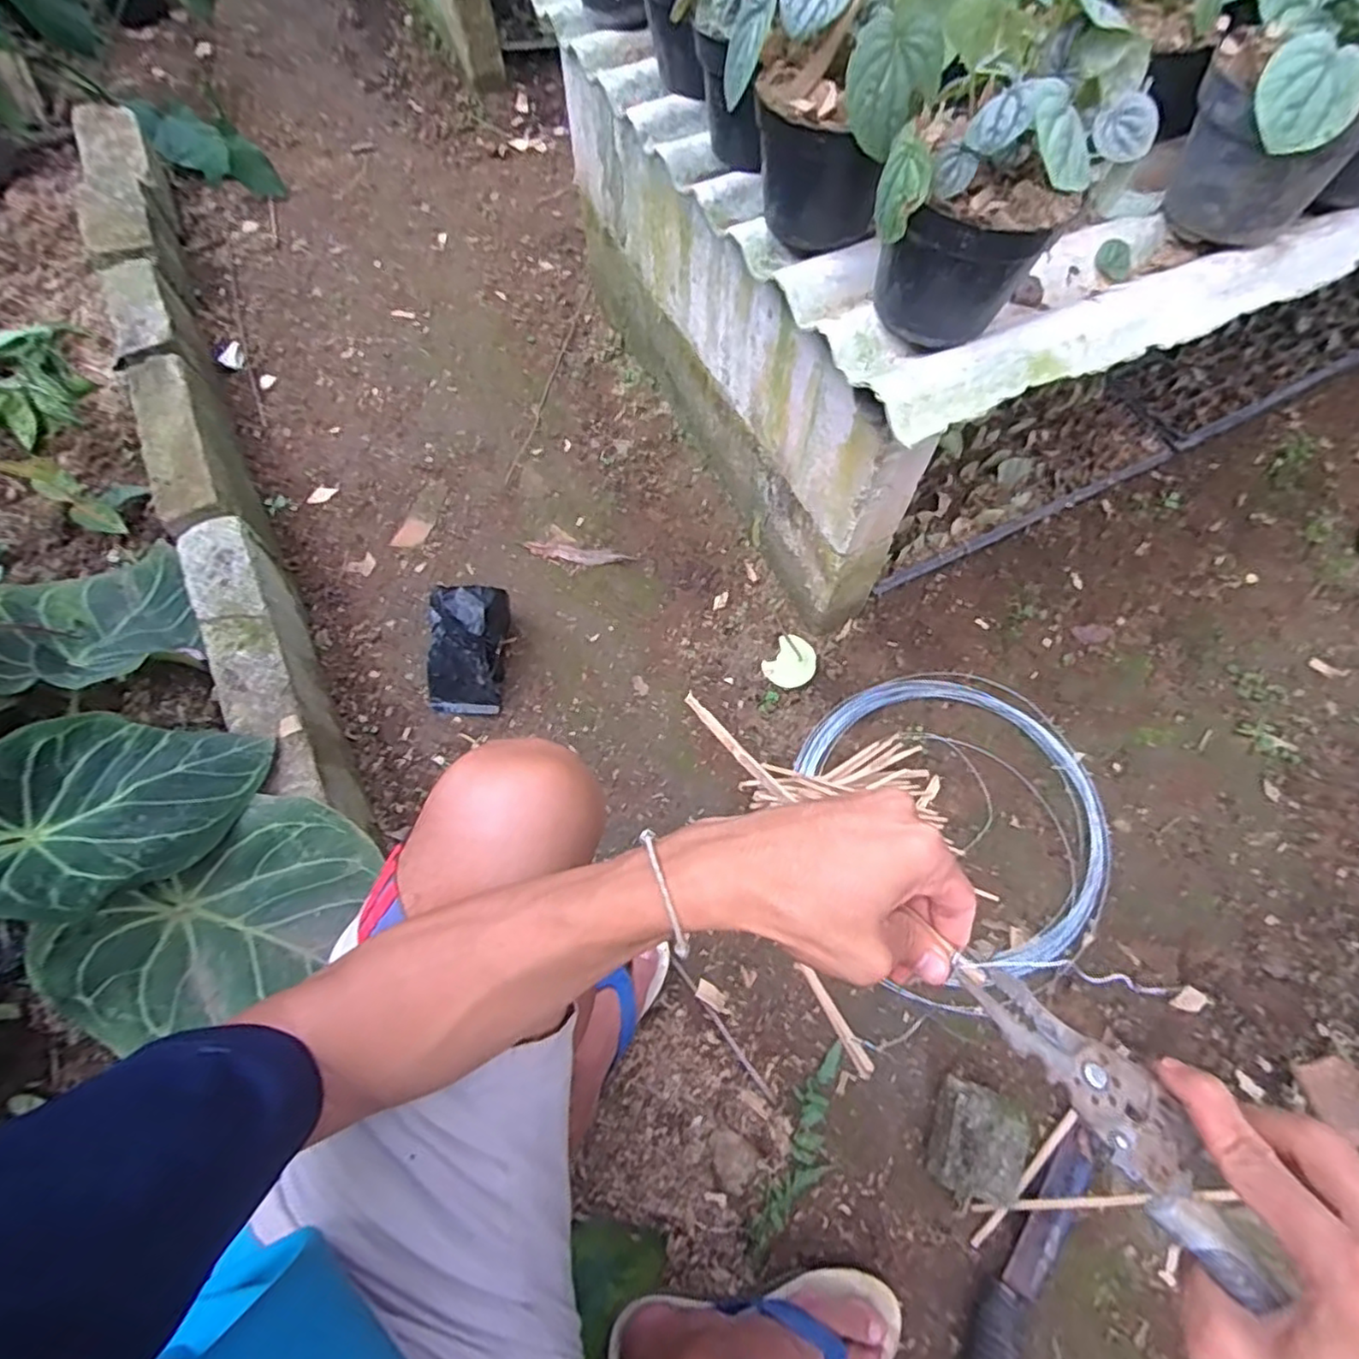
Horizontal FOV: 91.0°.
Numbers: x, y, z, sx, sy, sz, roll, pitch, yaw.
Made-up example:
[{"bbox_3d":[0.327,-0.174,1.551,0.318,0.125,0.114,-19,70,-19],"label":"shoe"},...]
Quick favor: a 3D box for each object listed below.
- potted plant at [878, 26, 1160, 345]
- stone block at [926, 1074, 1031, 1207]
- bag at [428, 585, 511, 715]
[{"bbox_3d":[0.216,-0.319,0.450,0.128,0.161,0.146,35,71,14],"label":"potted plant"},{"bbox_3d":[0.294,0.454,0.653,0.078,0.051,0.094,18,66,9],"label":"stone block"},{"bbox_3d":[-0.275,-0.044,0.854,0.092,0.126,0.144,6,65,3],"label":"bag"}]

